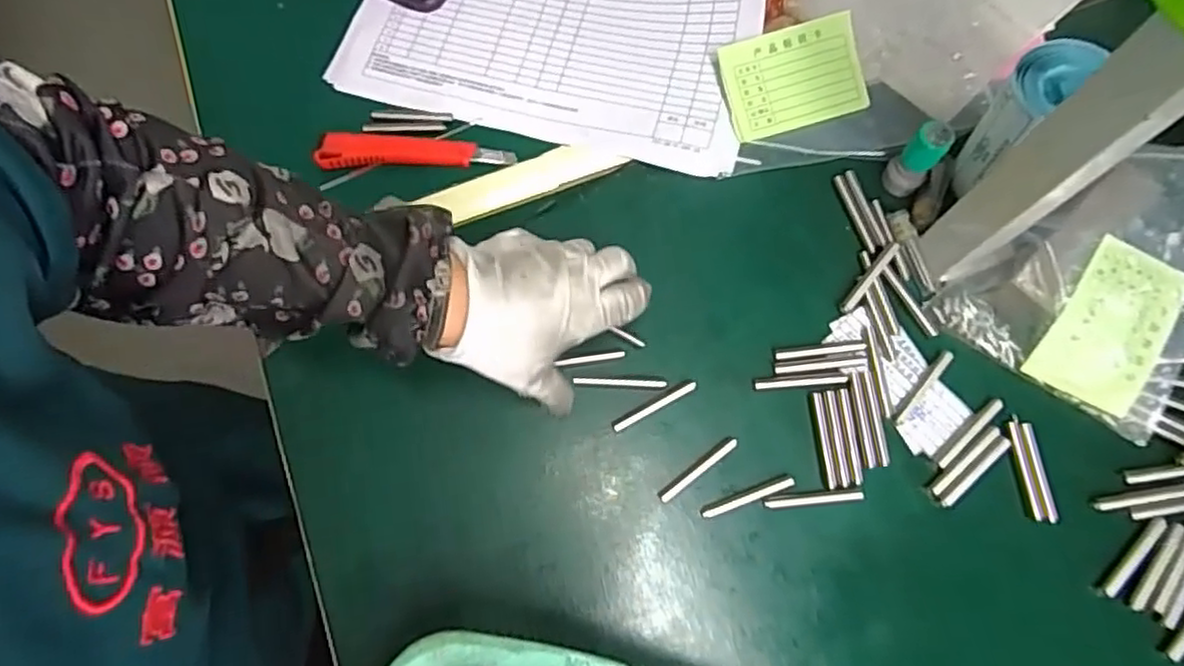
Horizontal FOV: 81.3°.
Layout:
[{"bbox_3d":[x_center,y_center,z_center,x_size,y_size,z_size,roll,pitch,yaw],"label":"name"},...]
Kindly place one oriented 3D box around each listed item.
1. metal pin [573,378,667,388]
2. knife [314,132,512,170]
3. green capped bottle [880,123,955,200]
[{"bbox_3d":[0.017,0.031,0.436,0.057,0.004,0.005,2,74,3],"label":"metal pin"},{"bbox_3d":[-0.125,-0.130,0.490,0.135,0.018,0.025,-2,74,1],"label":"knife"},{"bbox_3d":[0.209,-0.112,0.443,0.024,0.054,0.022,21,76,8],"label":"green capped bottle"}]

